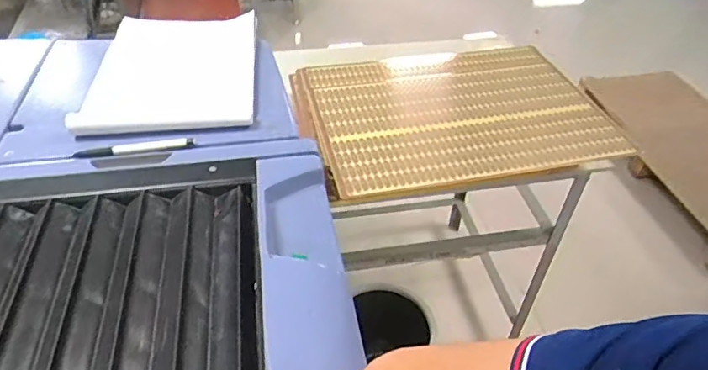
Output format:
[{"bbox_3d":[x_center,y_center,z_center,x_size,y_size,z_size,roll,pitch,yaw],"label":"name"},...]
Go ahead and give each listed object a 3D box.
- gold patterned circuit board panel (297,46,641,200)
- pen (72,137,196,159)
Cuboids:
[{"bbox_3d":[0.185,-0.151,0.939,0.515,0.029,0.402,-8,43,-11],"label":"gold patterned circuit board panel"},{"bbox_3d":[-0.259,-0.043,0.592,0.137,0.011,0.015,-5,42,-7],"label":"pen"}]

